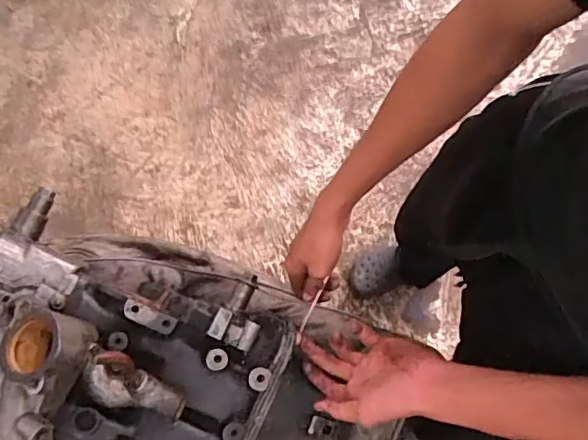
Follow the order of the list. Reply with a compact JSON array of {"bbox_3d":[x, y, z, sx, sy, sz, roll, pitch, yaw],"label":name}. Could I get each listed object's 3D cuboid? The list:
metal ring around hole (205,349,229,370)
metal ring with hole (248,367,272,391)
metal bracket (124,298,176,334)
[{"bbox_3d":[-0.078,0.142,0.567,0.022,0.009,0.021,-10,79,1],"label":"metal ring around hole"},{"bbox_3d":[-0.036,0.165,0.577,0.022,0.010,0.024,0,79,3],"label":"metal ring with hole"},{"bbox_3d":[-0.145,0.097,0.558,0.053,0.007,0.019,27,77,-9],"label":"metal bracket"}]

